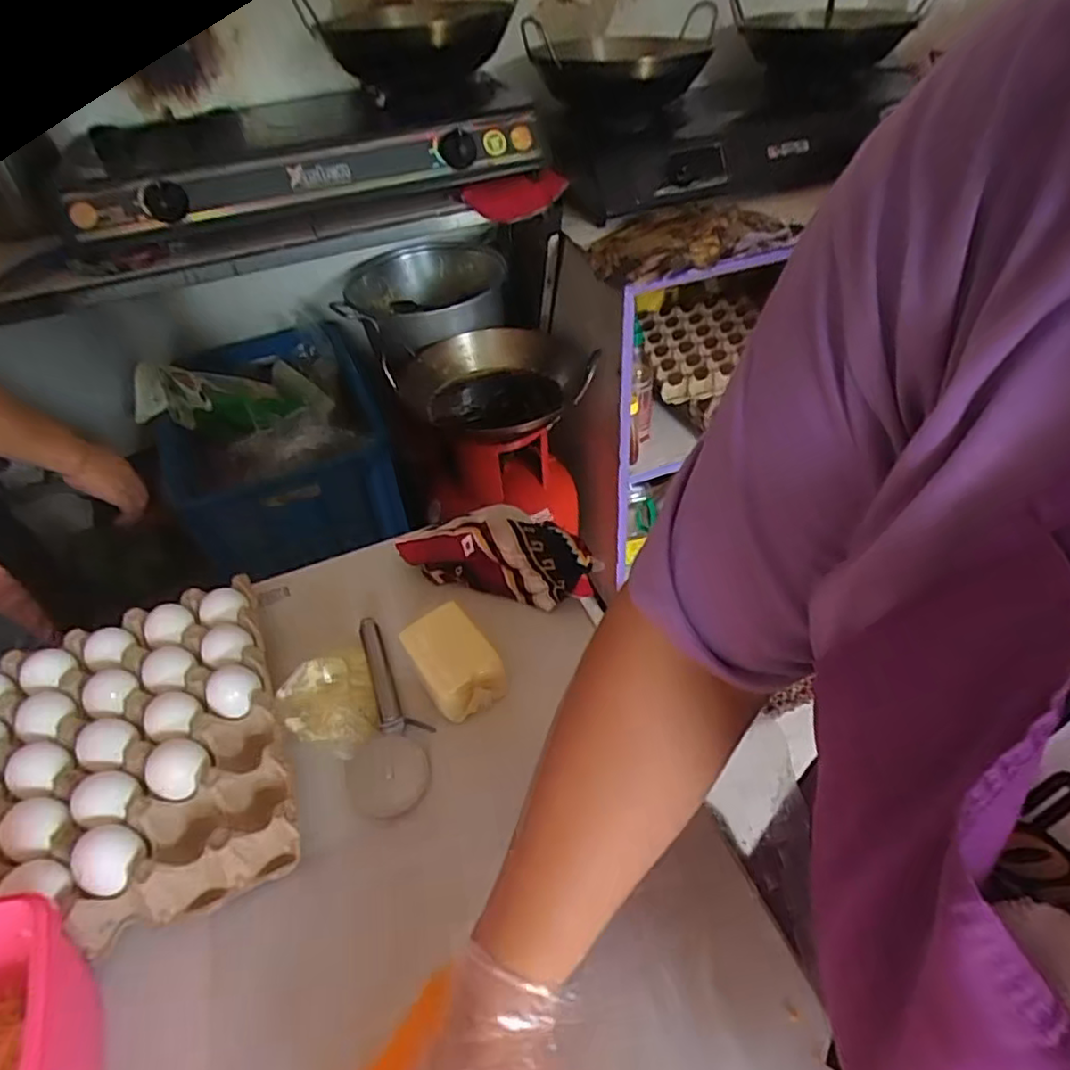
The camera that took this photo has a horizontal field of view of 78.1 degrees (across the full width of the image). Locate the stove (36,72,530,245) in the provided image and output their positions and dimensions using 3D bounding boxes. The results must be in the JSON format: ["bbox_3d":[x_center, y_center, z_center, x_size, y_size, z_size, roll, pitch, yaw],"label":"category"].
[{"bbox_3d":[-0.350,-0.601,1.025,0.643,0.108,0.333,-19,45,-13],"label":"stove"}]

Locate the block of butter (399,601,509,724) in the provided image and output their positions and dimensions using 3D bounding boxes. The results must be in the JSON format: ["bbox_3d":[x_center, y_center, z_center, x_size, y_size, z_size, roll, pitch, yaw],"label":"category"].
[{"bbox_3d":[-0.069,0.105,0.560,0.060,0.042,0.085,-26,47,-19],"label":"block of butter"}]

